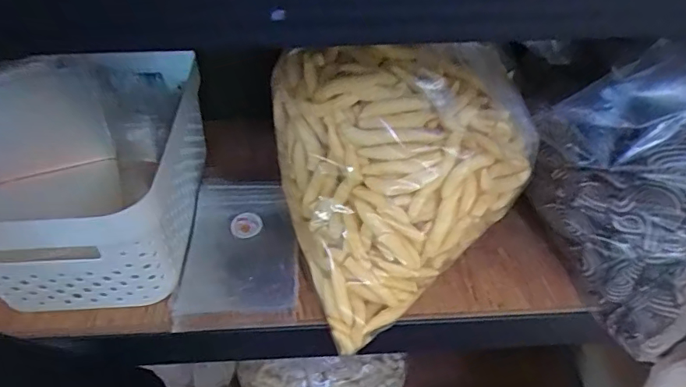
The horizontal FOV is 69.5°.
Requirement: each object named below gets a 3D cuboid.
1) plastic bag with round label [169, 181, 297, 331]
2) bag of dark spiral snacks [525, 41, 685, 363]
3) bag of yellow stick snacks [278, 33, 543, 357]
[{"bbox_3d":[-0.095,0.050,0.464,0.100,0.017,0.158,-3,44,-2],"label":"plastic bag with round label"},{"bbox_3d":[0.253,0.009,0.408,0.193,0.233,0.107,16,26,17],"label":"bag of dark spiral snacks"},{"bbox_3d":[0.057,-0.024,0.410,0.203,0.161,0.176,-17,46,-15],"label":"bag of yellow stick snacks"}]

